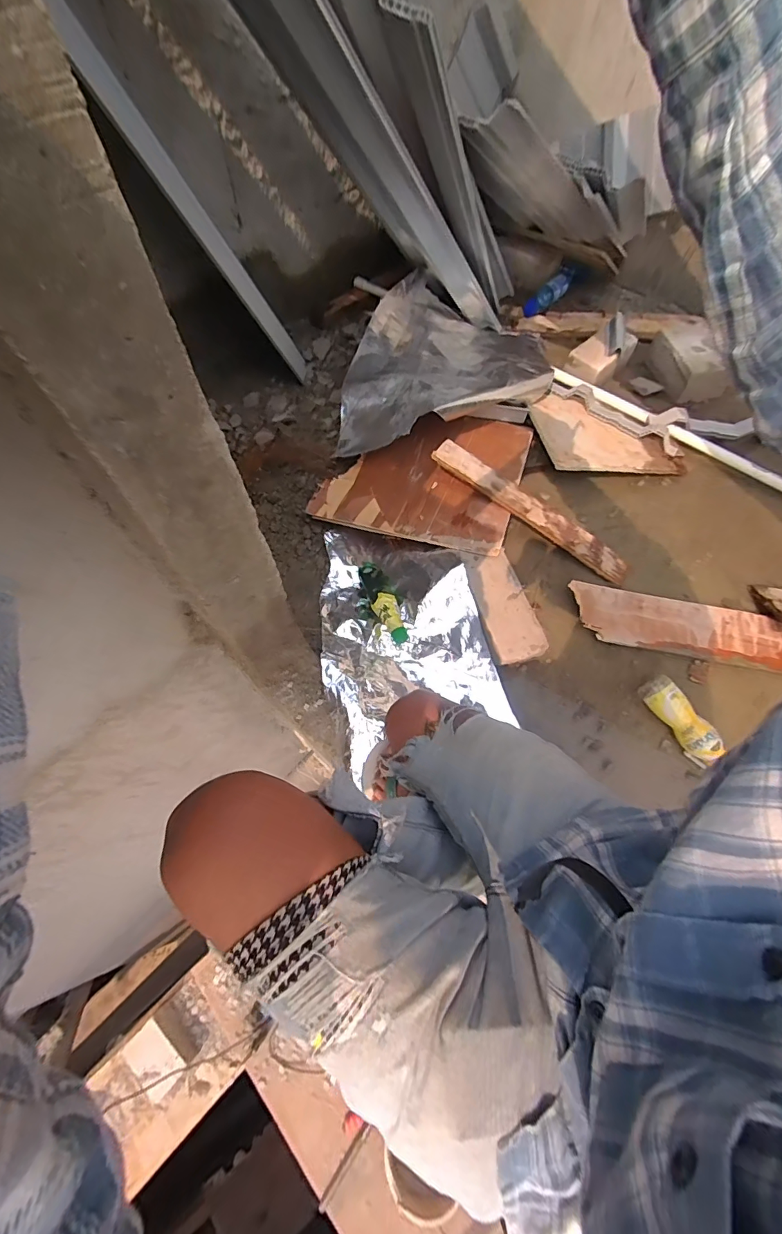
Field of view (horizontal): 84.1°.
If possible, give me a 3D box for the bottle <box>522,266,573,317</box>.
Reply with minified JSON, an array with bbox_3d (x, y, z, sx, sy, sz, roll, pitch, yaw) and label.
[{"bbox_3d":[0.526,-1.069,1.423,0.257,0.058,0.060,-44,70,-7],"label":"bottle"}]

